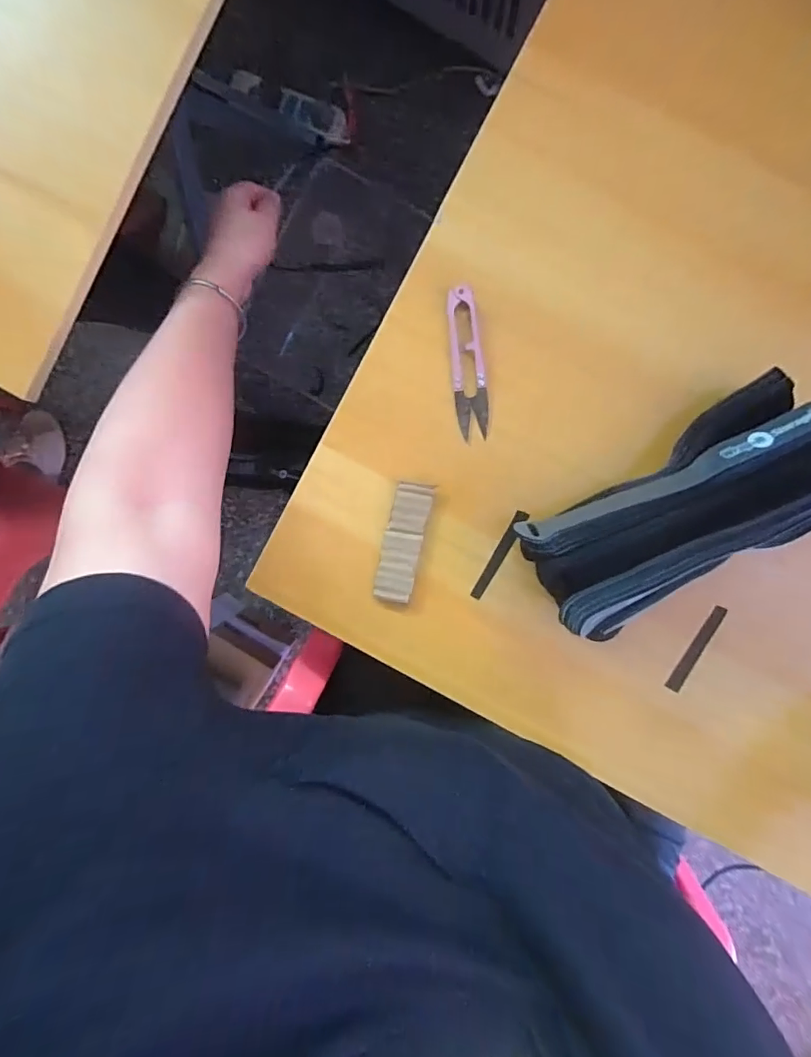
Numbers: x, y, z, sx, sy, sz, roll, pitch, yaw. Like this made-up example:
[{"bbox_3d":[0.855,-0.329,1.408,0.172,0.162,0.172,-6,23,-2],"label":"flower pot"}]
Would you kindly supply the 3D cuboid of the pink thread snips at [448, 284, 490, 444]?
[{"bbox_3d":[0.045,-0.116,0.356,0.023,0.006,0.103,-6,96,3],"label":"pink thread snips"}]

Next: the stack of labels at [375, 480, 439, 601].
[{"bbox_3d":[-0.001,0.010,0.369,0.028,0.004,0.087,13,96,1],"label":"stack of labels"}]

